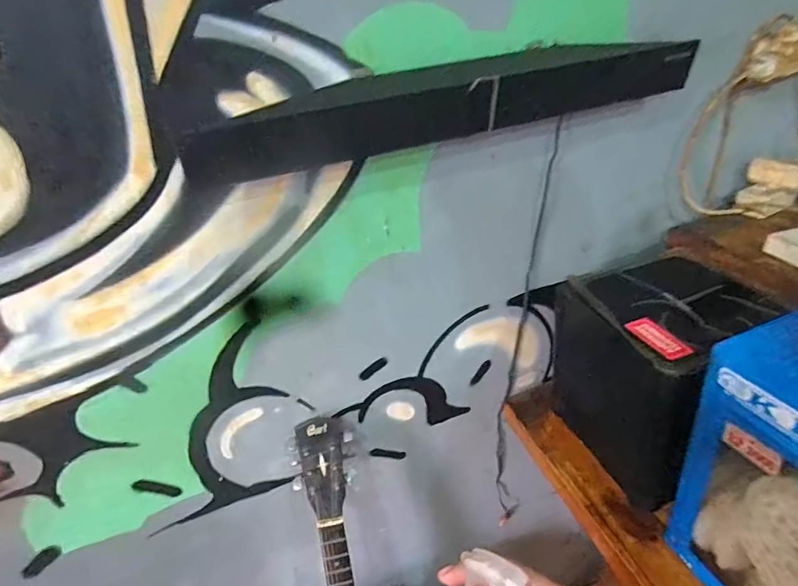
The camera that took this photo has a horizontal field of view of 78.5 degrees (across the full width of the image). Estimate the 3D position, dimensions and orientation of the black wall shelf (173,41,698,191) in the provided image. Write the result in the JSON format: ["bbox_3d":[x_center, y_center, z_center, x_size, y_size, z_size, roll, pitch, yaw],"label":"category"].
[{"bbox_3d":[0.070,-0.241,0.633,0.675,0.100,0.082,-14,31,-14],"label":"black wall shelf"}]

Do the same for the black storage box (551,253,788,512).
[{"bbox_3d":[0.416,0.131,0.769,0.224,0.281,0.260,-13,31,-12],"label":"black storage box"}]

